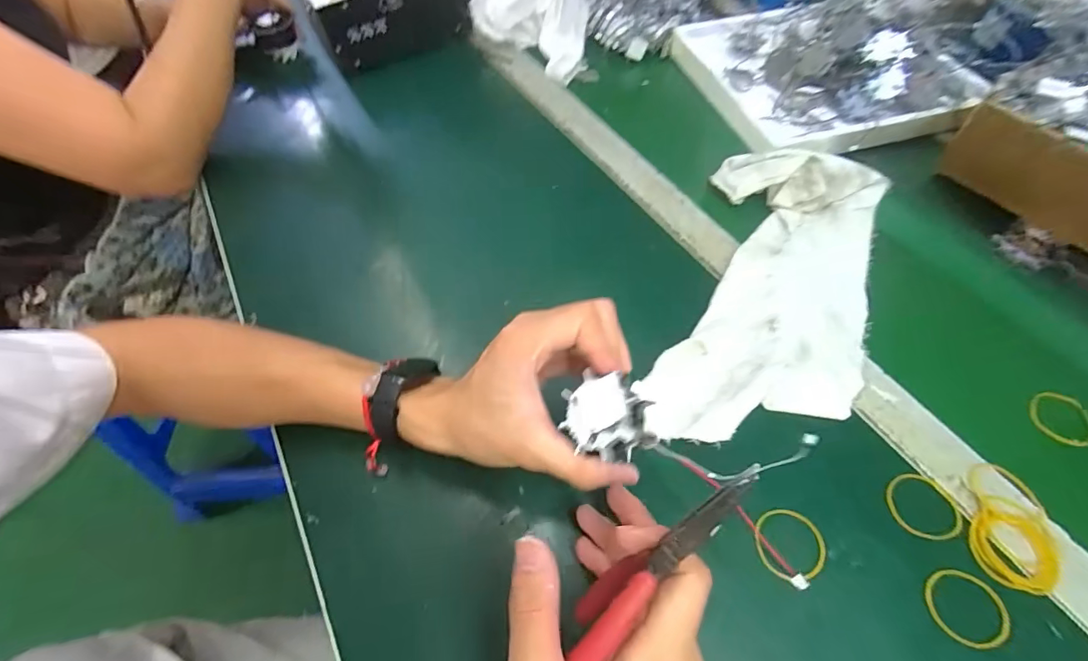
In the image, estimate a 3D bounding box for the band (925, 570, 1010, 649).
[{"bbox_3d":[0.232,0.153,0.262,0.036,0.004,0.037,-6,55,9],"label":"band"}]

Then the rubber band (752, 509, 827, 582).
[{"bbox_3d":[0.146,0.125,0.282,0.034,0.006,0.037,1,56,-1],"label":"rubber band"}]

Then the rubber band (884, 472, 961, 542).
[{"bbox_3d":[0.231,0.107,0.291,0.040,0.004,0.039,1,56,-1],"label":"rubber band"}]

